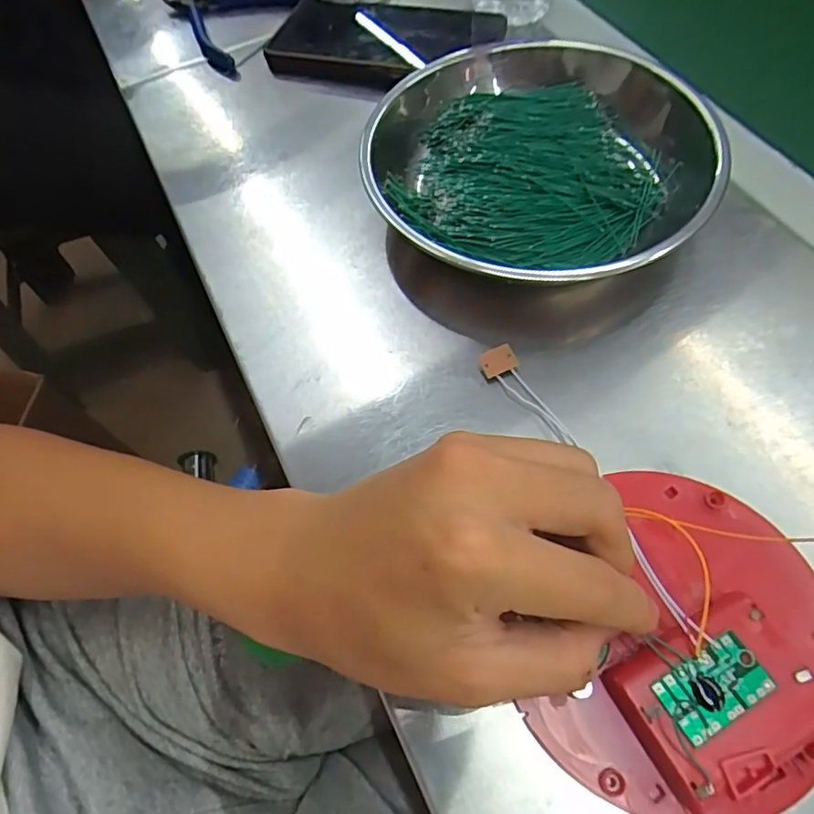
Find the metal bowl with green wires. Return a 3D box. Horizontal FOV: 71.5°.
[{"bbox_3d":[0.077,-0.134,0.329,0.198,0.062,0.190,-7,62,0],"label":"metal bowl with green wires"}]

